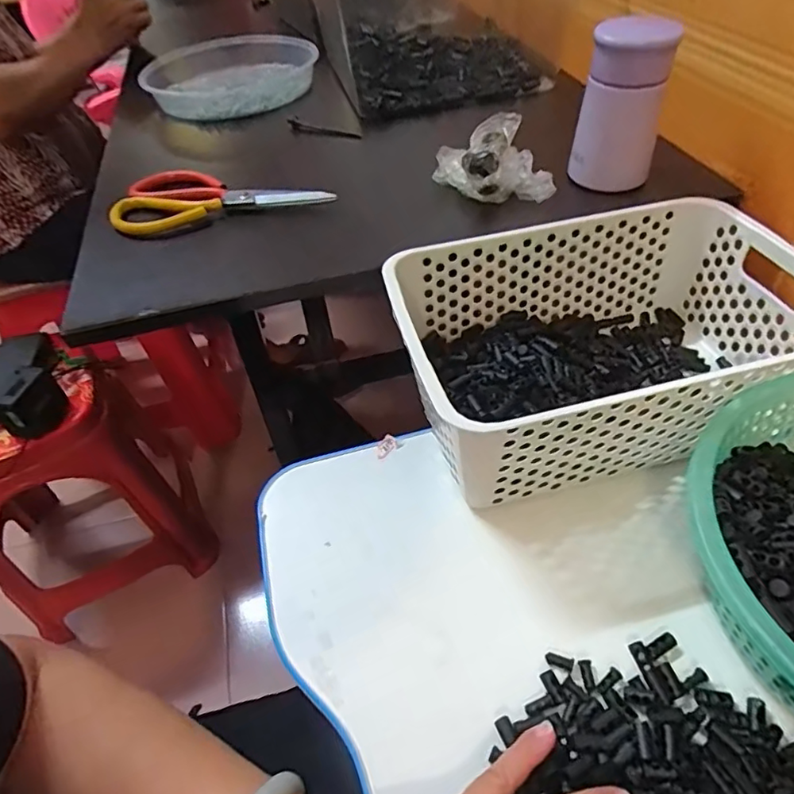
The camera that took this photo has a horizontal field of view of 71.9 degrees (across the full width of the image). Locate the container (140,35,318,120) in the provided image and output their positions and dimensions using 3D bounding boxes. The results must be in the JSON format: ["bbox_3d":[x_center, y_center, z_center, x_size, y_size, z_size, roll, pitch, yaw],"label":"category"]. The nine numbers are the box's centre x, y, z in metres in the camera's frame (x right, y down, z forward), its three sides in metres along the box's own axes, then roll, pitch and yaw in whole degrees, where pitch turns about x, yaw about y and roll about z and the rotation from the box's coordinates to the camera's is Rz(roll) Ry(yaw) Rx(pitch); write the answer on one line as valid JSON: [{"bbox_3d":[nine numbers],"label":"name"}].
[{"bbox_3d":[-0.217,-0.418,0.730,0.224,0.053,0.203,-16,48,-9],"label":"container"}]

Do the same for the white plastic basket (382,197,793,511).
[{"bbox_3d":[0.163,-0.046,0.435,0.314,0.105,0.203,-13,48,-6],"label":"white plastic basket"}]

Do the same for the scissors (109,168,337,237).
[{"bbox_3d":[-0.172,-0.202,0.536,0.211,0.018,0.096,-8,48,-2],"label":"scissors"}]

